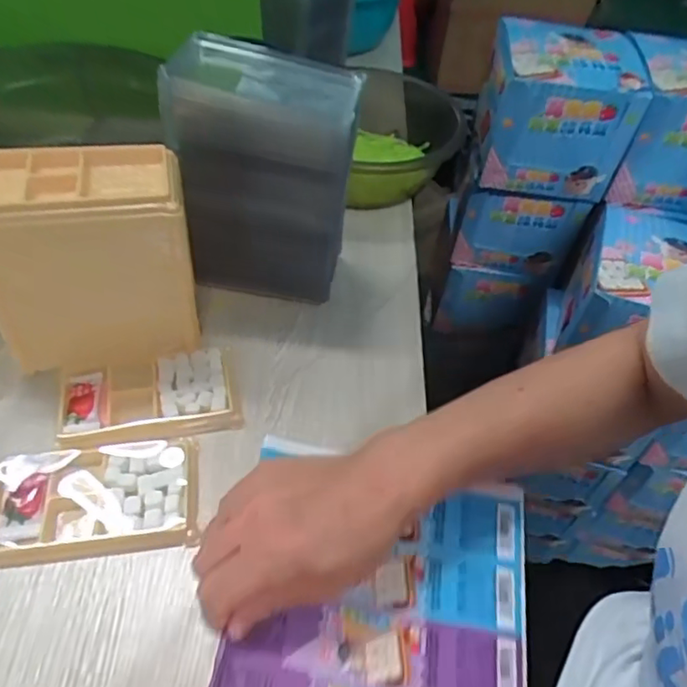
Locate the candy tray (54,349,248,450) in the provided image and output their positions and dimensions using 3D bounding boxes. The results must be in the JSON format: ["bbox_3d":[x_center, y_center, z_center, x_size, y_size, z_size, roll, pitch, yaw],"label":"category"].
[{"bbox_3d":[-0.149,0.040,0.452,0.130,0.014,0.078,-9,48,-12],"label":"candy tray"}]

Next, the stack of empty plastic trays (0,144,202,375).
[{"bbox_3d":[-0.189,-0.060,0.450,0.143,0.150,0.087,-6,47,-11],"label":"stack of empty plastic trays"}]

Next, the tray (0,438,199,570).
[{"bbox_3d":[-0.169,0.105,0.397,0.135,0.011,0.078,-4,47,-8],"label":"tray"}]

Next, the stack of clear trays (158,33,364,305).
[{"bbox_3d":[-0.067,-0.138,0.512,0.147,0.190,0.089,7,46,2],"label":"stack of clear trays"}]

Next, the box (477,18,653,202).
[{"bbox_3d":[0.240,-0.271,0.676,0.153,0.131,0.178,10,47,5],"label":"box"}]

